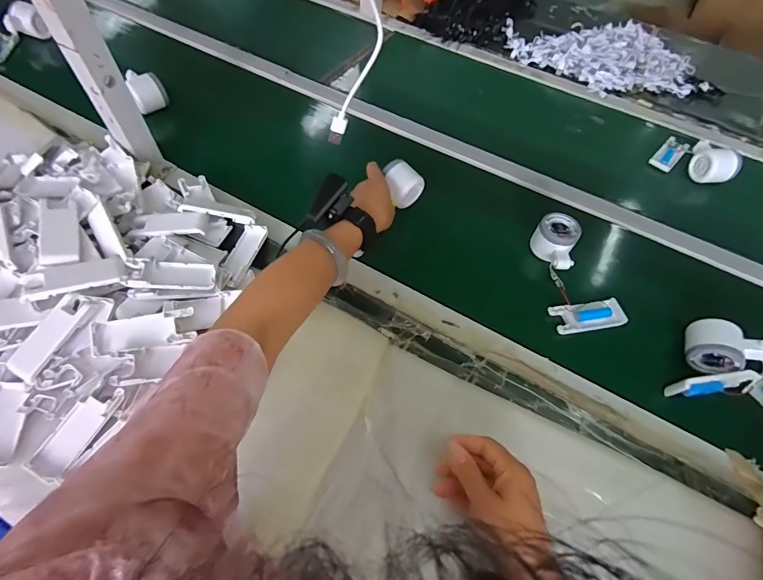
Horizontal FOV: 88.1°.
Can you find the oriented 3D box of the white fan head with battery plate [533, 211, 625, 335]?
[{"bbox_3d":[0.271,-0.025,0.576,0.096,0.044,0.177,-11,72,-10],"label":"white fan head with battery plate"}]

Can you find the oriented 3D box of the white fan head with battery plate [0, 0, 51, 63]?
[{"bbox_3d":[-0.775,-0.531,0.814,0.055,0.070,0.152,30,60,15],"label":"white fan head with battery plate"}]

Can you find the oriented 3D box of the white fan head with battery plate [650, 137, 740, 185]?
[{"bbox_3d":[0.588,-0.248,0.729,0.128,0.054,0.090,37,62,19],"label":"white fan head with battery plate"}]

